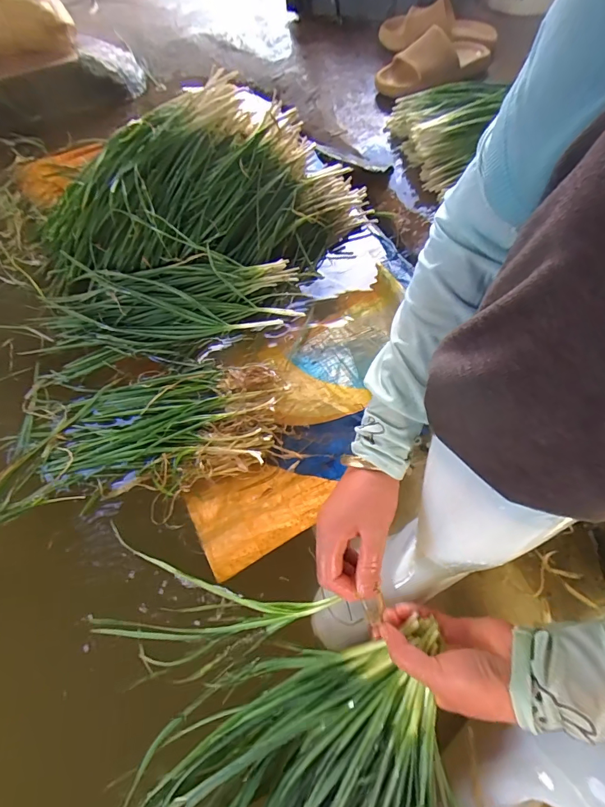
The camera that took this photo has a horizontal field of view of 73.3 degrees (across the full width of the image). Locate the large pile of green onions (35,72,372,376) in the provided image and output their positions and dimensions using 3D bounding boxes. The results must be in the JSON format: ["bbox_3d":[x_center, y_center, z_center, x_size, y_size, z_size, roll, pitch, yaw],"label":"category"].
[{"bbox_3d":[-0.175,-0.303,0.636,0.531,0.152,0.429,-32,66,-16],"label":"large pile of green onions"}]

